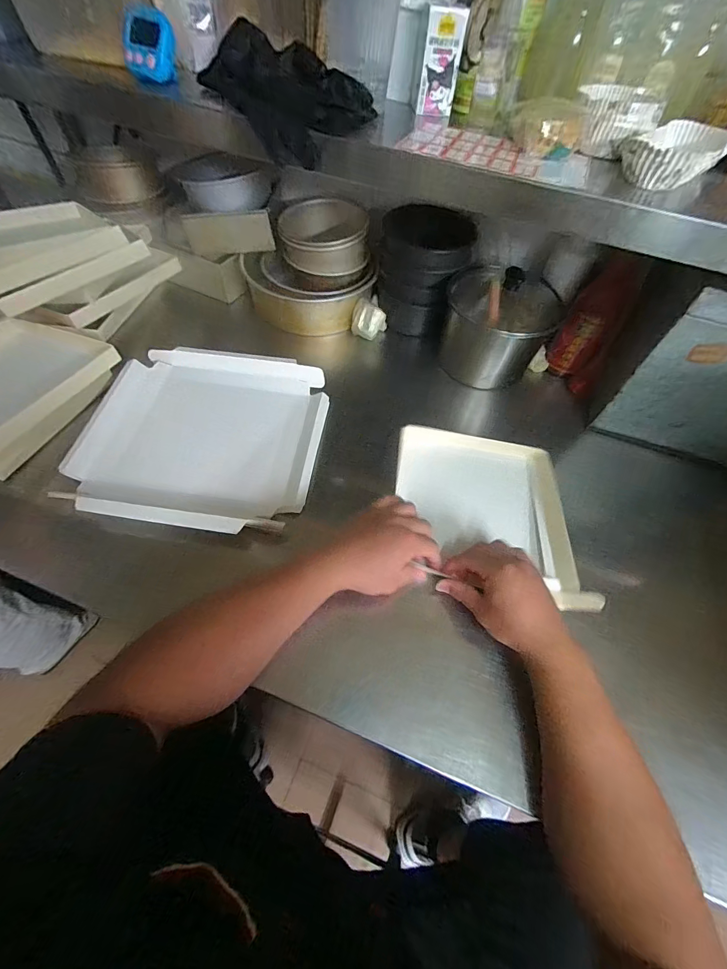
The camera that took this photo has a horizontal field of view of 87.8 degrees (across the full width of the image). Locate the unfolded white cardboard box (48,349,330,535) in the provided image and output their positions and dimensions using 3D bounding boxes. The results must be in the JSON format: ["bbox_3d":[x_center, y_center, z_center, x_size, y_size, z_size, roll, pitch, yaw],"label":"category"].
[{"bbox_3d":[-0.235,-0.083,0.578,0.336,0.052,0.339,8,58,0],"label":"unfolded white cardboard box"}]

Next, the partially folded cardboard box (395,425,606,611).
[{"bbox_3d":[0.164,0.032,0.536,0.233,0.037,0.257,7,58,0],"label":"partially folded cardboard box"}]

